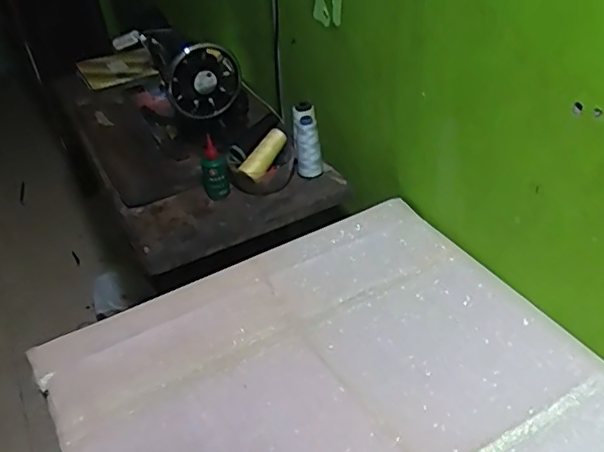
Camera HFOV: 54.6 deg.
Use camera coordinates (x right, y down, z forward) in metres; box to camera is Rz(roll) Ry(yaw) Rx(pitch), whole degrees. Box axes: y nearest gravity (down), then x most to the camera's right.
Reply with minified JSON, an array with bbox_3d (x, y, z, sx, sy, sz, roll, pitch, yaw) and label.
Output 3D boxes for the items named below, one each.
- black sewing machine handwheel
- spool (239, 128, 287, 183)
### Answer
[{"bbox_3d":[-0.174,-0.258,1.049,0.127,0.128,0.047,-34,46,-32],"label":"black sewing machine handwheel"},{"bbox_3d":[-0.066,-0.129,1.043,0.032,0.035,0.103,27,75,35],"label":"spool"}]

